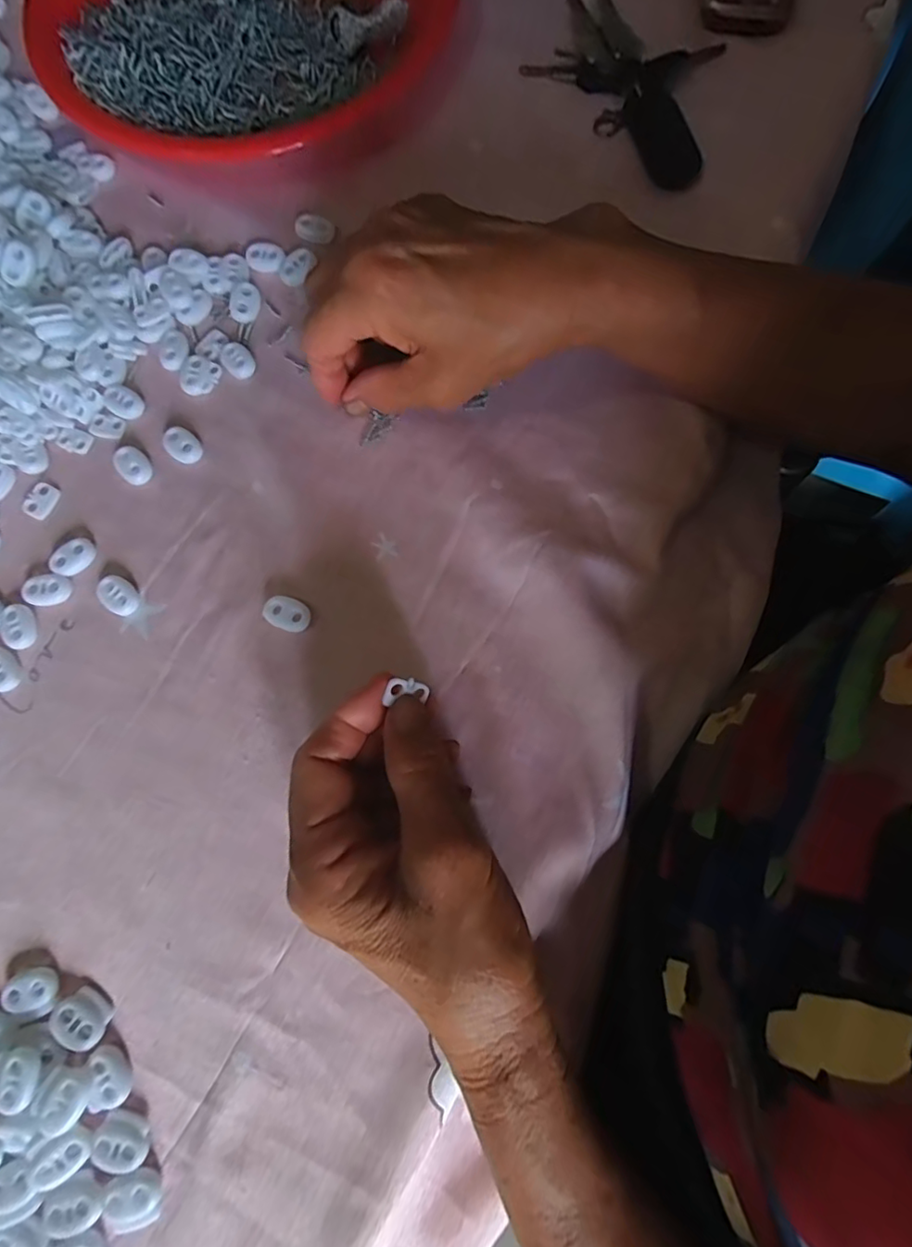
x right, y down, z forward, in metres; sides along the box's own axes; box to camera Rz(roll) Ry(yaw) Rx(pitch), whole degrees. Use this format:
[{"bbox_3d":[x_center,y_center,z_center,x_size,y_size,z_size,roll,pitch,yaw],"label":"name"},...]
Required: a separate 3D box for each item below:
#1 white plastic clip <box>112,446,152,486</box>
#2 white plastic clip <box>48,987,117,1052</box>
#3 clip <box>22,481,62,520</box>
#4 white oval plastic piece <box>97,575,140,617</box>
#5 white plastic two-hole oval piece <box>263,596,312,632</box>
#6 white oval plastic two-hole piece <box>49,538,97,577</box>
[{"bbox_3d":[-0.167,-0.082,0.295,0.015,0.006,0.021,-41,79,-7],"label":"white plastic clip"},{"bbox_3d":[-0.155,0.163,0.235,0.023,0.006,0.018,22,79,6],"label":"white plastic clip"},{"bbox_3d":[-0.213,-0.063,0.292,0.014,0.004,0.018,24,79,7],"label":"clip"},{"bbox_3d":[-0.165,-0.013,0.280,0.021,0.007,0.014,43,82,10],"label":"white oval plastic piece"},{"bbox_3d":[-0.081,-0.005,0.274,0.022,0.004,0.015,19,78,6],"label":"white plastic two-hole oval piece"},{"bbox_3d":[-0.191,-0.033,0.284,0.021,0.005,0.016,-34,79,-6],"label":"white oval plastic two-hole piece"}]

